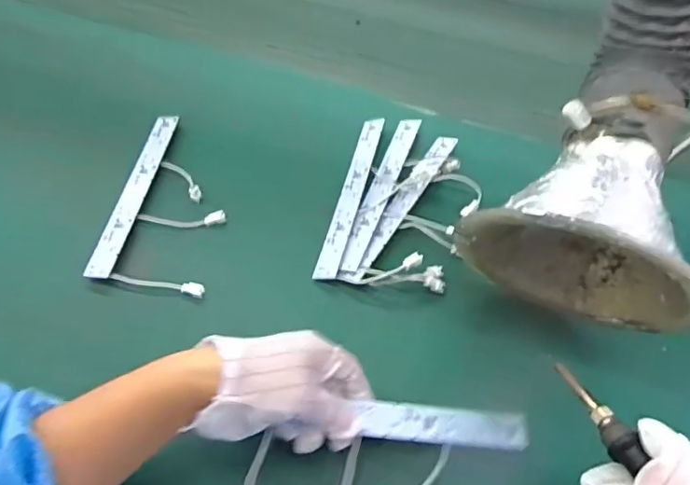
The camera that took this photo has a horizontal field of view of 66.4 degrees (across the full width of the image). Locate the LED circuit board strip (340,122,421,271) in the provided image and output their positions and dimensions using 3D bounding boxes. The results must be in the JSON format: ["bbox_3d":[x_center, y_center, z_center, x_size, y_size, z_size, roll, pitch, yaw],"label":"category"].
[{"bbox_3d":[0.037,-0.053,0.521,0.023,0.005,0.196,15,60,15],"label":"LED circuit board strip"}]

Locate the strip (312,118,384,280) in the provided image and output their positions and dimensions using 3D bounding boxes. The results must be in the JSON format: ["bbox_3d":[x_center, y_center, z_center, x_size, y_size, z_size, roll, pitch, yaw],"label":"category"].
[{"bbox_3d":[0.007,-0.048,0.517,0.024,0.007,0.189,7,59,19],"label":"strip"}]

